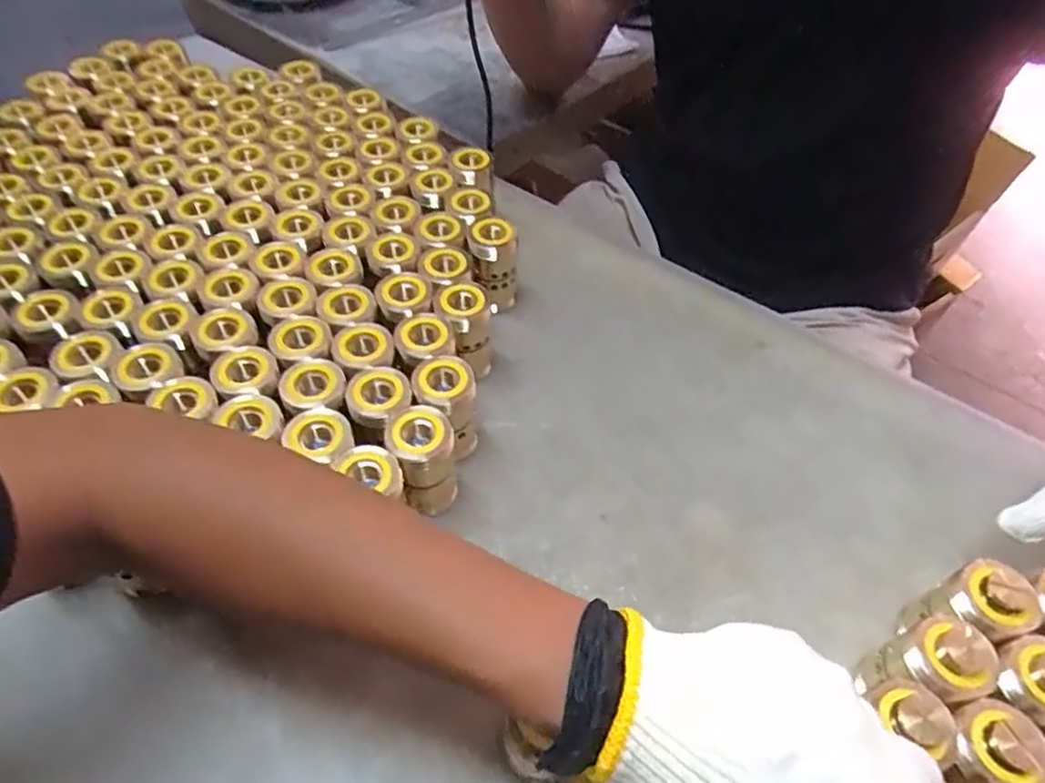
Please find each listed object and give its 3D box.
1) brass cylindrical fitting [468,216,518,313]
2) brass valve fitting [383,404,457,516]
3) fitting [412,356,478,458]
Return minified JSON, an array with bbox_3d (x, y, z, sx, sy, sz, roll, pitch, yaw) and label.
[{"bbox_3d":[-0.022,-0.099,0.531,0.036,0.066,0.037,1,52,-1],"label":"brass cylindrical fitting"},{"bbox_3d":[-0.061,0.046,0.419,0.037,0.071,0.043,-22,56,-17],"label":"brass valve fitting"},{"bbox_3d":[-0.050,0.014,0.444,0.037,0.070,0.040,1,52,-1],"label":"fitting"}]

